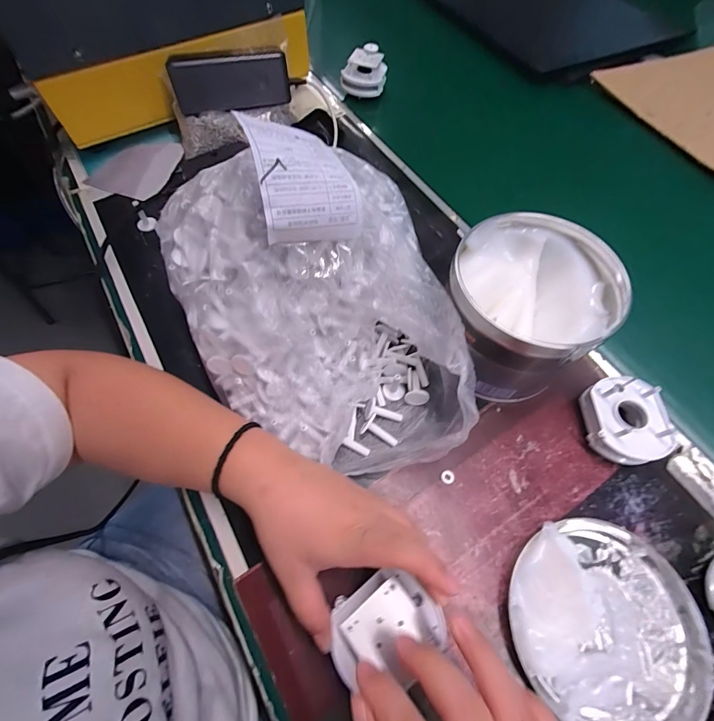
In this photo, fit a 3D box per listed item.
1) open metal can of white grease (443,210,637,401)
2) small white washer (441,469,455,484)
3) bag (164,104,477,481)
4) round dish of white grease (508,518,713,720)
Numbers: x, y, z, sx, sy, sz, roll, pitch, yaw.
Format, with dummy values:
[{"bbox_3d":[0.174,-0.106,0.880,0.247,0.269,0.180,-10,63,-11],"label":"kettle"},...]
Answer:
[{"bbox_3d":[0.135,-0.042,0.311,0.123,0.102,0.121,1,63,-2],"label":"open metal can of white grease"},{"bbox_3d":[0.075,0.096,0.295,0.011,0.004,0.011,1,63,-2],"label":"small white washer"},{"bbox_3d":[-0.040,-0.044,0.283,0.215,0.146,0.257,-12,64,-8],"label":"bag"},{"bbox_3d":[0.171,0.178,0.243,0.125,0.028,0.126,1,63,-2],"label":"round dish of white grease"}]

